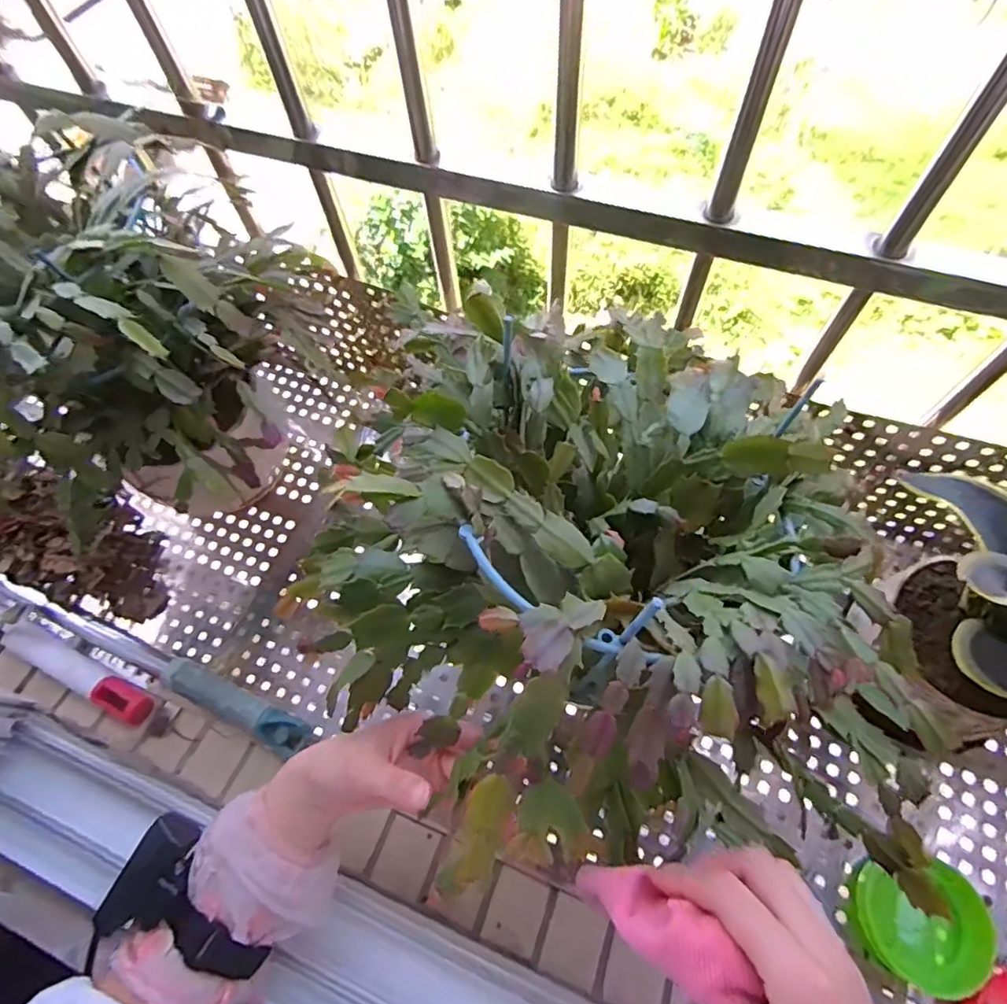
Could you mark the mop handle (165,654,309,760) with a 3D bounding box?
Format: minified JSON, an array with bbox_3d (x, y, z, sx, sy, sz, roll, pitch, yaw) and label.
[{"bbox_3d":[-0.251,0.193,0.532,0.150,0.039,0.032,24,67,14],"label":"mop handle"}]

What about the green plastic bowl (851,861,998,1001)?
[{"bbox_3d":[0.330,0.332,0.444,0.099,0.025,0.085,-14,64,-4],"label":"green plastic bowl"}]

